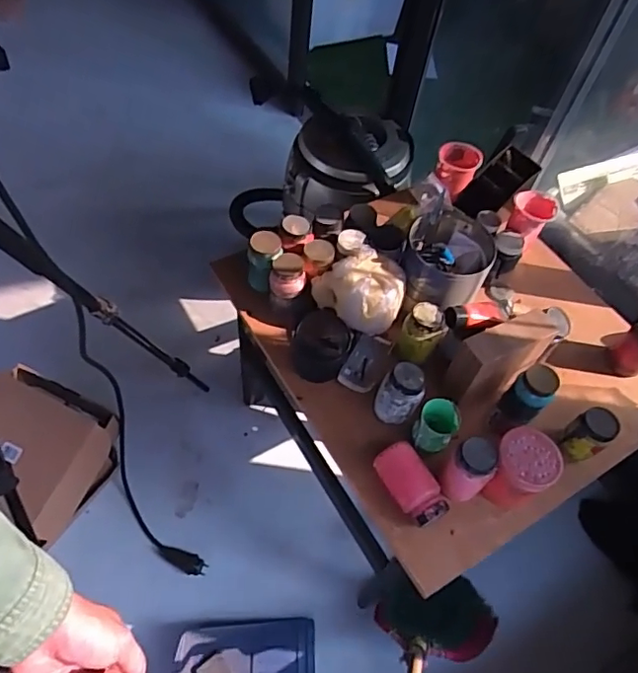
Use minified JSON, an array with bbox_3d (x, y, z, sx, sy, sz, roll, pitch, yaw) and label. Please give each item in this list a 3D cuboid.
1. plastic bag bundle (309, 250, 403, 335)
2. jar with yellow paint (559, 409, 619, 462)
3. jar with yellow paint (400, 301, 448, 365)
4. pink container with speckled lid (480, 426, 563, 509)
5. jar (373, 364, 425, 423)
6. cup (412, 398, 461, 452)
[{"bbox_3d":[0.068,-0.083,0.958,0.154,0.096,0.105,12,56,5],"label":"plastic bag bundle"},{"bbox_3d":[0.423,0.161,0.874,0.059,0.100,0.055,3,56,-5],"label":"jar with yellow paint"},{"bbox_3d":[0.170,-0.006,0.924,0.065,0.088,0.063,-7,58,-11],"label":"jar with yellow paint"},{"bbox_3d":[0.296,0.201,0.822,0.088,0.101,0.096,40,61,18],"label":"pink container with speckled lid"},{"bbox_3d":[0.124,0.097,0.873,0.064,0.115,0.059,3,56,-5],"label":"jar"},{"bbox_3d":[0.179,0.143,0.857,0.058,0.082,0.065,31,59,13],"label":"cup"}]

